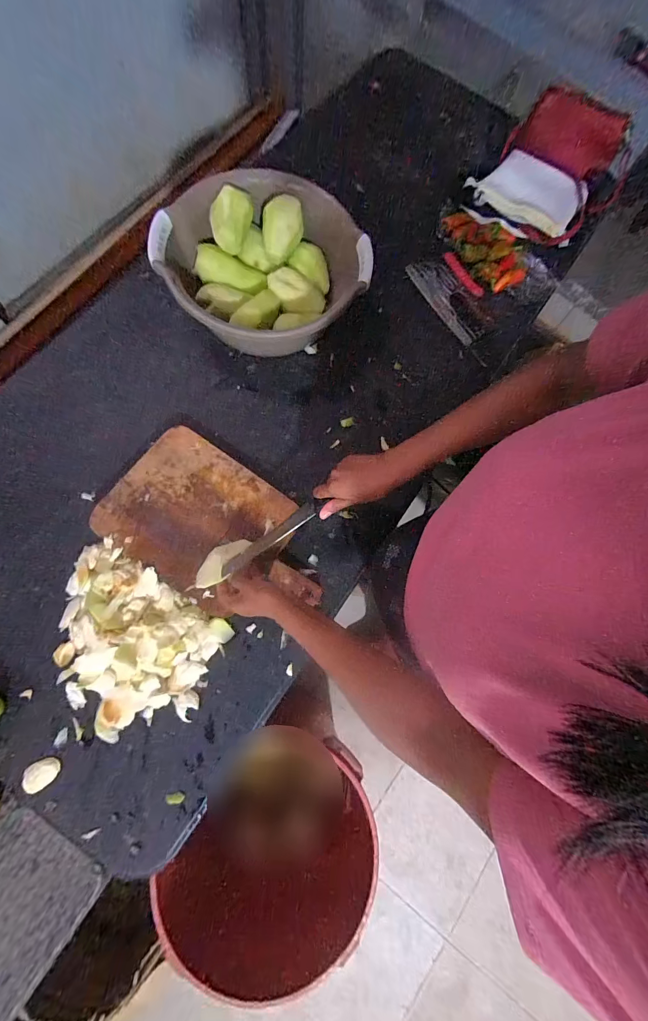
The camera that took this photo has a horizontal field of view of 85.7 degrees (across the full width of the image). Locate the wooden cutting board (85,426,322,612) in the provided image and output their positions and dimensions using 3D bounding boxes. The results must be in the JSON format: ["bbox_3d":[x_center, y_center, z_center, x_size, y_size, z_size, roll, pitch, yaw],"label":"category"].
[{"bbox_3d":[-0.179,0.037,0.607,0.378,0.037,0.232,34,77,7],"label":"wooden cutting board"}]

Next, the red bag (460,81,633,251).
[{"bbox_3d":[0.531,-0.784,0.799,0.288,0.102,0.355,36,78,3],"label":"red bag"}]

